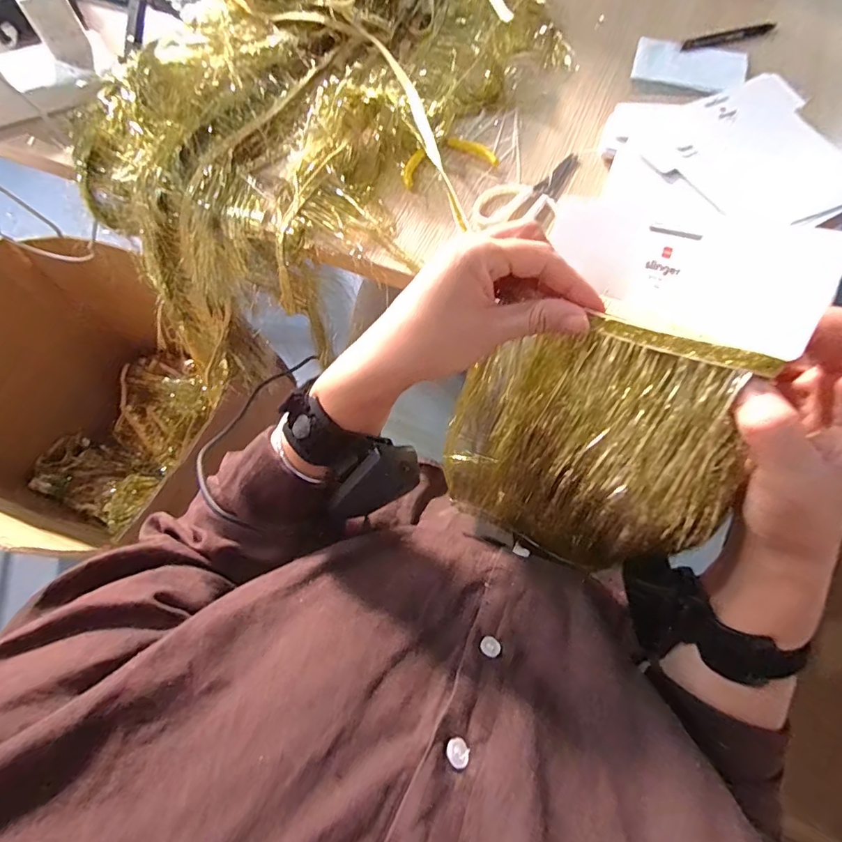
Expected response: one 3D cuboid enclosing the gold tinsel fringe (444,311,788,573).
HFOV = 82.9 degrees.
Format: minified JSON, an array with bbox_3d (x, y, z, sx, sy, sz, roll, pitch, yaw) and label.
[{"bbox_3d":[0.093,0.020,0.301,0.170,0.169,0.023,28,33,36],"label":"gold tinsel fringe"}]

